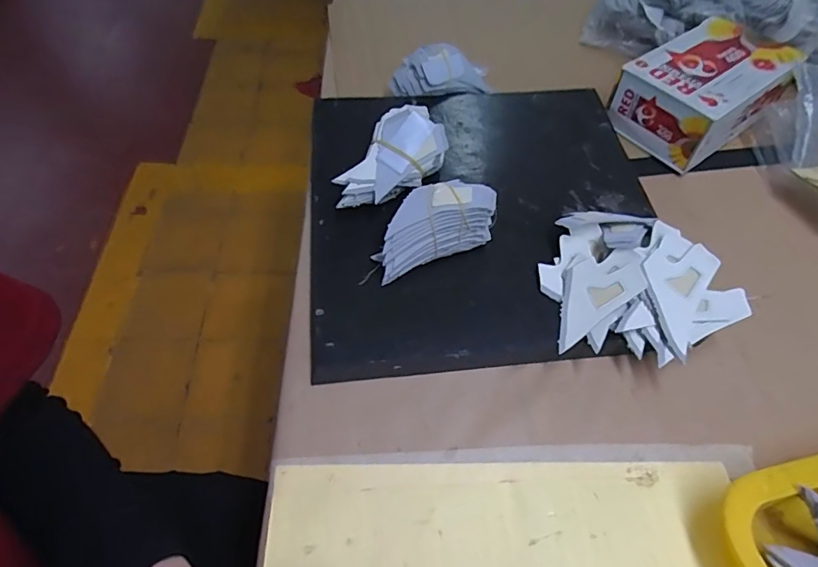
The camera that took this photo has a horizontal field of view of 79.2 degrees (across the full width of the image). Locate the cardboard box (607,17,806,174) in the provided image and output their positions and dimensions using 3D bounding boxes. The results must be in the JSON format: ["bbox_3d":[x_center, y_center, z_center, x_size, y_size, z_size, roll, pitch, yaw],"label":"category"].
[{"bbox_3d":[0.301,-0.197,0.514,0.149,0.075,0.110,-29,63,-20],"label":"cardboard box"}]

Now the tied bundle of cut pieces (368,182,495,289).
[{"bbox_3d":[0.016,-0.048,0.388,0.095,0.050,0.048,-19,60,-14],"label":"tied bundle of cut pieces"}]

